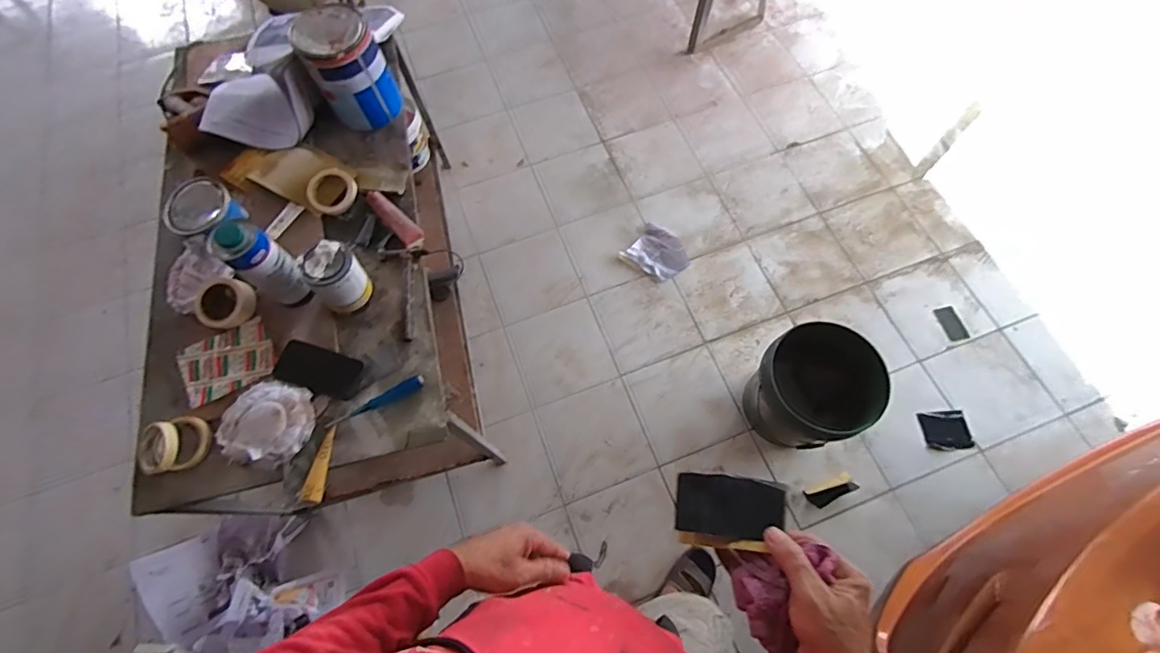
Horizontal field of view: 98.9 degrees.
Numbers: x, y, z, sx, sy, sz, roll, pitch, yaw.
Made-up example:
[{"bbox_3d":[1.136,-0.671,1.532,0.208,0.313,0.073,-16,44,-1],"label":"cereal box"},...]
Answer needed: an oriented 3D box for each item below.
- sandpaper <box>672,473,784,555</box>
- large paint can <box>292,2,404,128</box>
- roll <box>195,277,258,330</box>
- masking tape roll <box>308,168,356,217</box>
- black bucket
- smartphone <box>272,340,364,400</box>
[{"bbox_3d":[0.154,0.191,0.513,0.106,0.016,0.070,-5,49,28],"label":"sandpaper"},{"bbox_3d":[-0.524,-0.593,1.134,0.159,0.200,0.171,-1,68,2],"label":"large paint can"},{"bbox_3d":[-0.722,-0.047,1.008,0.110,0.037,0.104,16,70,8],"label":"roll"},{"bbox_3d":[-0.561,-0.306,1.119,0.105,0.017,0.105,26,80,-8],"label":"masking tape roll"},{"bbox_3d":[0.618,0.172,1.367,0.276,0.338,0.270,-1,68,2],"label":"black bucket"},{"bbox_3d":[-0.514,0.086,0.983,0.169,0.015,0.083,15,69,8],"label":"smartphone"}]

